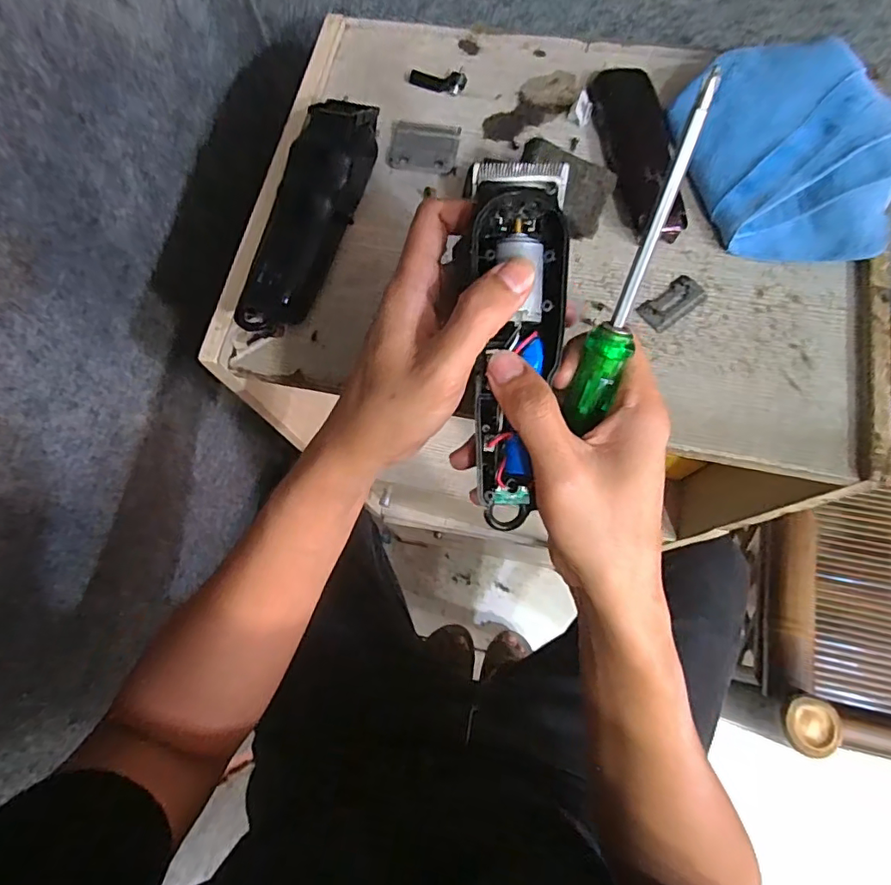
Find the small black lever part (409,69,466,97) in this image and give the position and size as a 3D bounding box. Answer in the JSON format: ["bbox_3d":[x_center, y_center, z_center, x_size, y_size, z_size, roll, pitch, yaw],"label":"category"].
[{"bbox_3d":[-0.006,-0.266,0.389,0.042,0.008,0.013,17,73,7],"label":"small black lever part"}]

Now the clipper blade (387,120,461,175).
[{"bbox_3d":[-0.016,-0.212,0.380,0.049,0.005,0.042,9,73,4],"label":"clipper blade"}]

